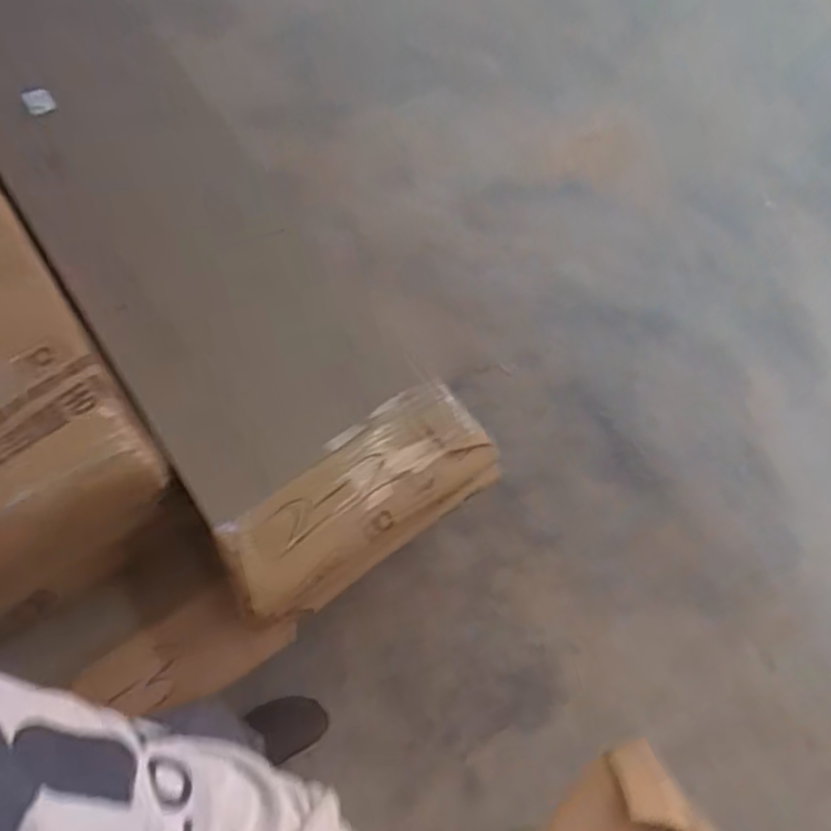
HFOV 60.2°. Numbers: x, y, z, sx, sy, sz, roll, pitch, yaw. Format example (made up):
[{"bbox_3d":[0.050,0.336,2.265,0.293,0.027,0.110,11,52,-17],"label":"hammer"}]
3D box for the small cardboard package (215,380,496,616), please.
[{"bbox_3d":[-0.083,0.131,1.082,0.434,0.166,0.168,-33,70,-18],"label":"small cardboard package"}]

